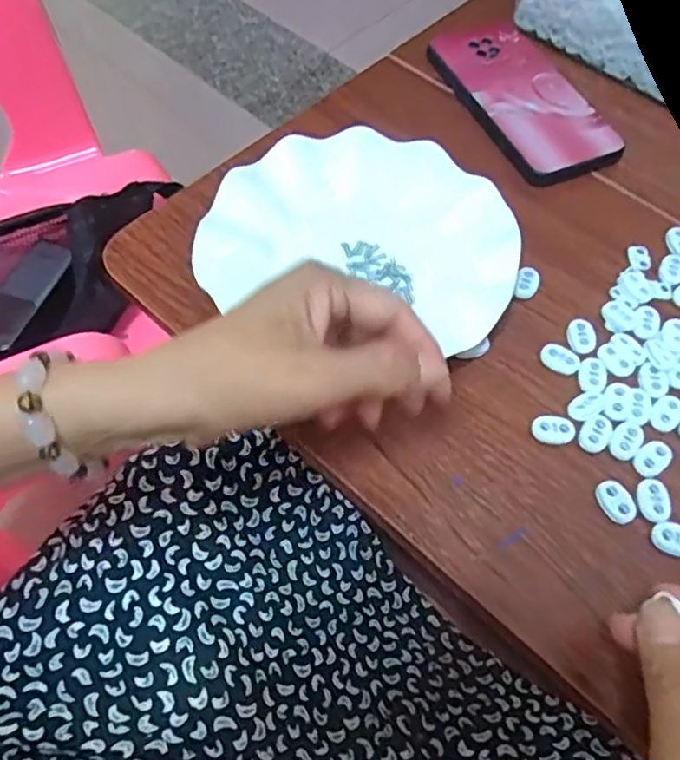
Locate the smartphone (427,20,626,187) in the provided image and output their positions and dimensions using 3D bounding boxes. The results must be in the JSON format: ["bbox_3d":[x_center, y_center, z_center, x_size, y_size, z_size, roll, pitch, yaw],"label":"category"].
[{"bbox_3d":[0.137,-0.216,0.483,0.087,0.008,0.165,-20,63,-11],"label":"smartphone"}]

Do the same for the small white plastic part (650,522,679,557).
[{"bbox_3d":[0.169,0.079,0.321,0.023,0.004,0.015,16,62,9],"label":"small white plastic part"}]

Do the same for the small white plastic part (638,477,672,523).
[{"bbox_3d":[0.162,0.061,0.331,0.016,0.004,0.024,-3,61,-2],"label":"small white plastic part"}]

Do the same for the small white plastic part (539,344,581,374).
[{"bbox_3d":[0.129,-0.013,0.374,0.023,0.005,0.016,36,67,18],"label":"small white plastic part"}]

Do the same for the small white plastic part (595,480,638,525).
[{"bbox_3d":[0.142,0.063,0.332,0.016,0.006,0.022,-21,63,-12],"label":"small white plastic part"}]

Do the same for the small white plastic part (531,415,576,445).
[{"bbox_3d":[0.117,0.027,0.352,0.023,0.006,0.015,2,61,1],"label":"small white plastic part"}]

